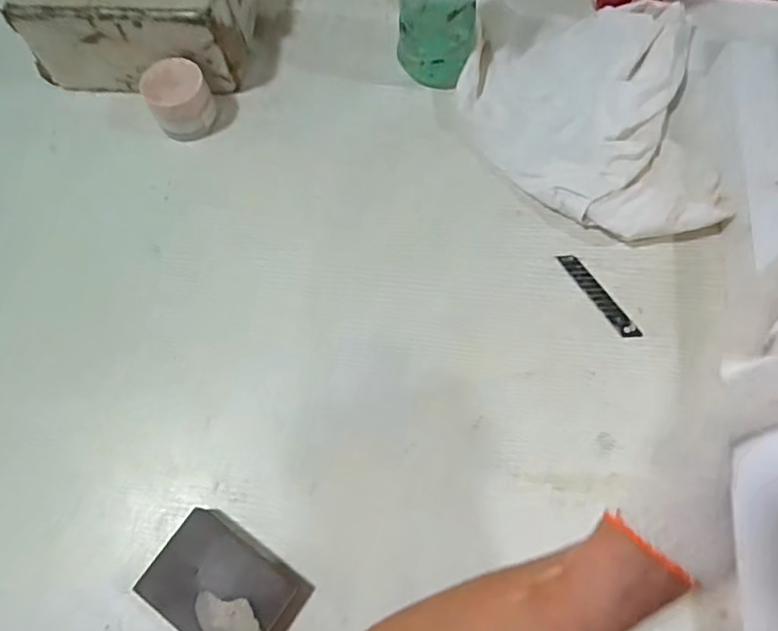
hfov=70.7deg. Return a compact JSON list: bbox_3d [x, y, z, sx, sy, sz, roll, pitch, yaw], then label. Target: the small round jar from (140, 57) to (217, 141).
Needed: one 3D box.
[{"bbox_3d":[-0.214,-0.221,0.567,0.061,0.051,0.061,-1,68,2],"label":"small round jar"}]

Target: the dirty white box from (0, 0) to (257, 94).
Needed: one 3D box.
[{"bbox_3d":[-0.264,-0.330,0.585,0.222,0.106,0.154,3,68,3],"label":"dirty white box"}]

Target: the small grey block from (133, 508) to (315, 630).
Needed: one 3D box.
[{"bbox_3d":[-0.122,0.203,0.408,0.107,0.029,0.075,32,73,14],"label":"small grey block"}]

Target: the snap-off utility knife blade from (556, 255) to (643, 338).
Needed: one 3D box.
[{"bbox_3d":[0.192,-0.019,0.501,0.016,0.004,0.097,-30,70,-10],"label":"snap-off utility knife blade"}]

